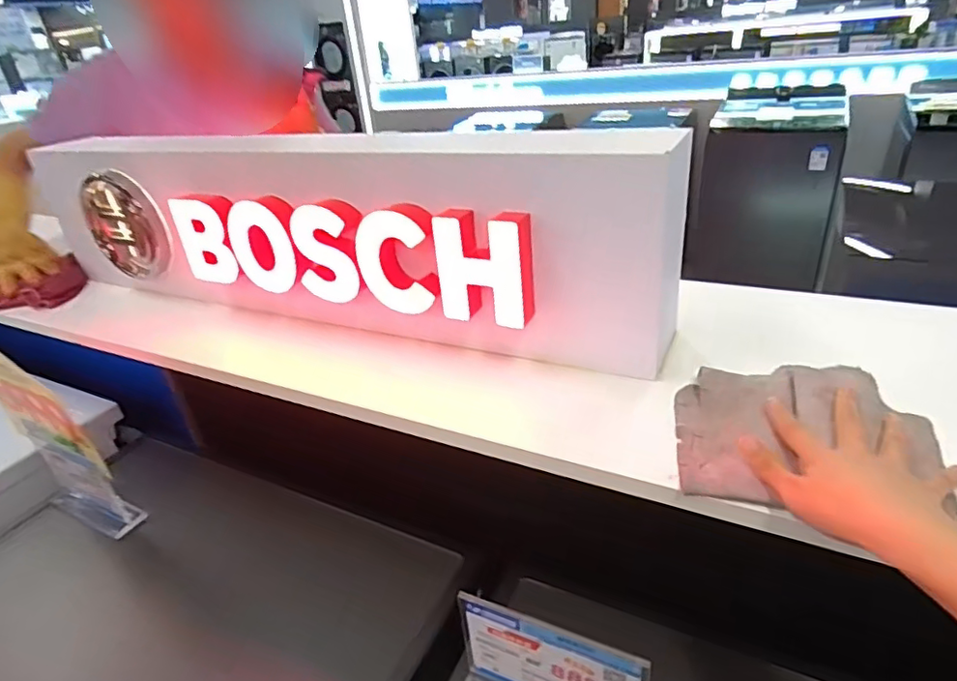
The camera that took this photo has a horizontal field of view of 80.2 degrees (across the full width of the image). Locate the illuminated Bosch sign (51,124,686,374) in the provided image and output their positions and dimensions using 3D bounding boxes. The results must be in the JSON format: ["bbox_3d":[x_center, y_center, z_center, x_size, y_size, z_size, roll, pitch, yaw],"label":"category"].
[{"bbox_3d":[-0.188,-0.114,0.660,0.791,0.215,0.130,11,35,26],"label":"illuminated Bosch sign"}]

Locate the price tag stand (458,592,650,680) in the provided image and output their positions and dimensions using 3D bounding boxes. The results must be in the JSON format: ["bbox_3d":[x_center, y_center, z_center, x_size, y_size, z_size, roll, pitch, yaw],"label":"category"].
[{"bbox_3d":[0.052,0.266,0.444,0.149,0.109,0.029,11,33,27],"label":"price tag stand"}]

